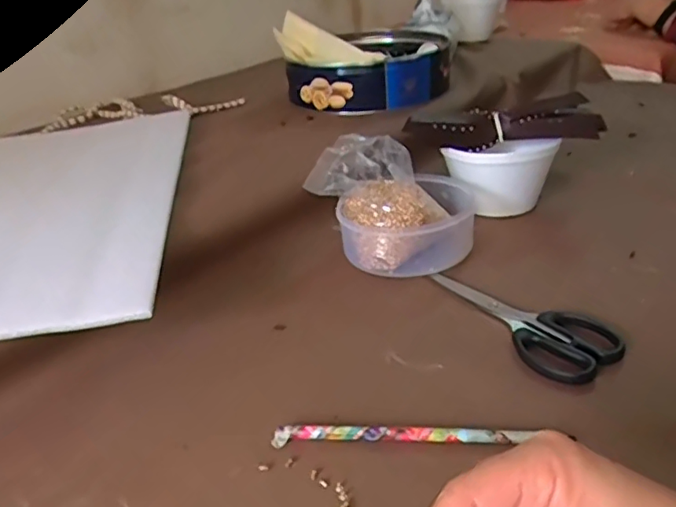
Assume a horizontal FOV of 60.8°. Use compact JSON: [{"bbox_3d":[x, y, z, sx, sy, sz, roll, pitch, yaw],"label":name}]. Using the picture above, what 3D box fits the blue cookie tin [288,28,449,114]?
[{"bbox_3d":[0.057,-0.325,0.997,0.260,0.066,0.301,-2,31,7],"label":"blue cookie tin"}]

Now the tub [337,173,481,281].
[{"bbox_3d":[0.078,-0.043,0.628,0.138,0.063,0.137,-4,30,3],"label":"tub"}]

